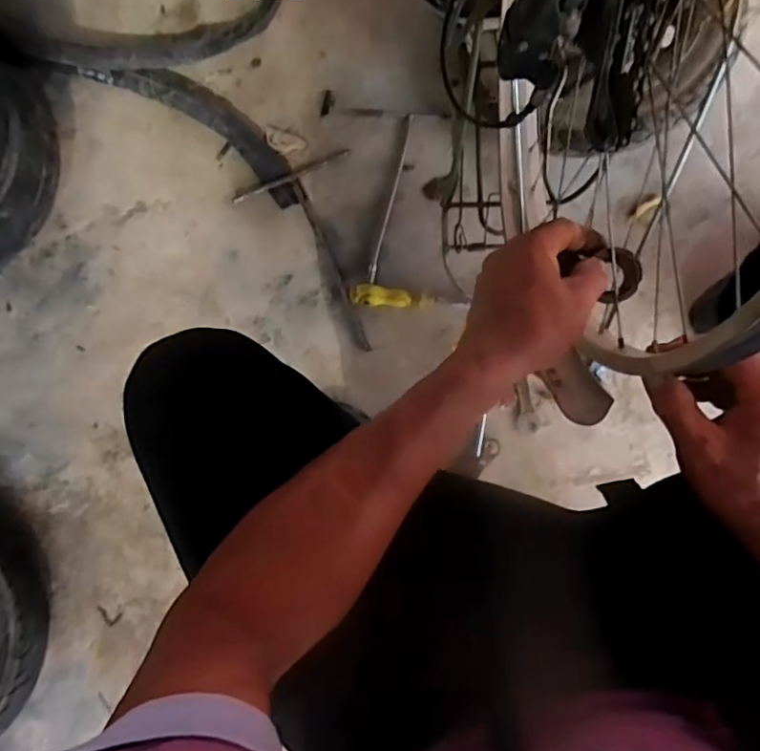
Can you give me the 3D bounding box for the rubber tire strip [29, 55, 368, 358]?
[{"bbox_3d":[-0.217,-0.304,0.860,0.631,0.026,0.142,41,90,7],"label":"rubber tire strip"}]

